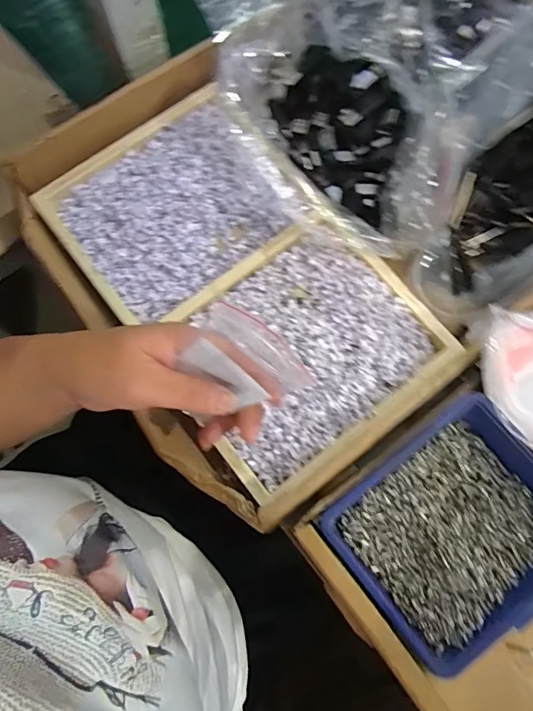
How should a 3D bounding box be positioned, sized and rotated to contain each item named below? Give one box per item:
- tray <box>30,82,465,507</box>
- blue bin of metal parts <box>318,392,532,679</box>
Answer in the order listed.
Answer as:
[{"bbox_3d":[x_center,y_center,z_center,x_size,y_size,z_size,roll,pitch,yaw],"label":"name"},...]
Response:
[{"bbox_3d":[-0.024,-0.067,0.373,0.190,0.031,0.319,-38,78,-8],"label":"tray"},{"bbox_3d":[0.123,0.115,0.299,0.137,0.042,0.124,-37,78,-8],"label":"blue bin of metal parts"}]

